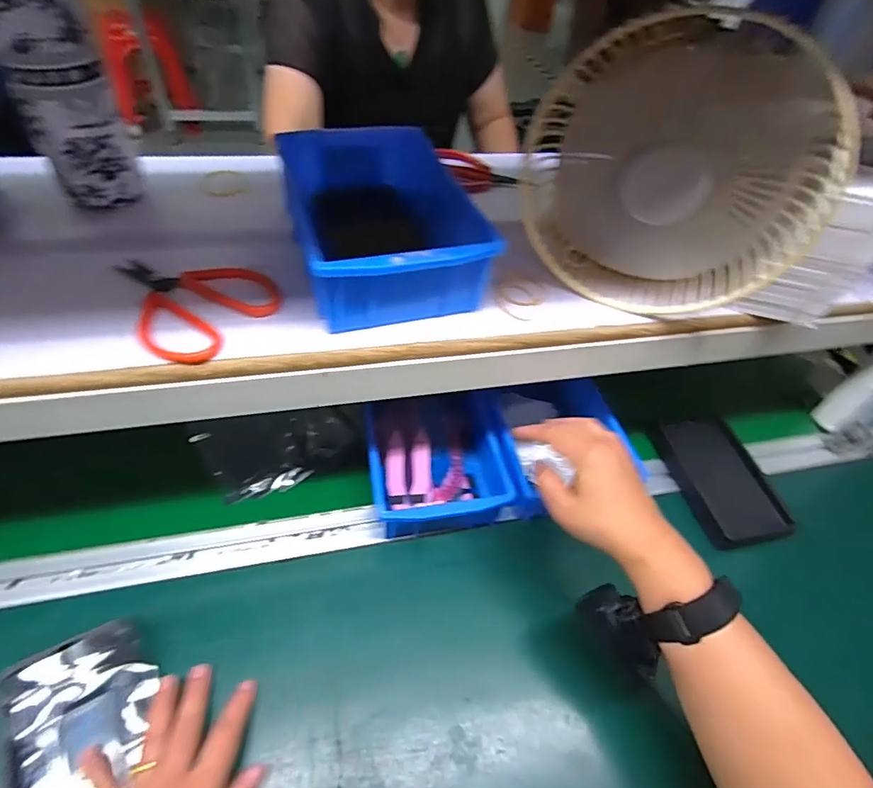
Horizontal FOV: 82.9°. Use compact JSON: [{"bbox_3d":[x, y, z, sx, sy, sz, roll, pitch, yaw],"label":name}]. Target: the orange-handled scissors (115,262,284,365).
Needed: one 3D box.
[{"bbox_3d":[-0.183,-0.070,0.363,0.115,0.013,0.095,29,52,18],"label":"orange-handled scissors"}]

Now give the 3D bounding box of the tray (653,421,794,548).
[{"bbox_3d":[0.328,0.096,0.574,0.096,0.020,0.159,-6,50,-12],"label":"tray"}]

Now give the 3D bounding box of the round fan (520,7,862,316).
[{"bbox_3d":[0.167,-0.152,0.358,0.198,0.177,0.073,24,51,14],"label":"round fan"}]

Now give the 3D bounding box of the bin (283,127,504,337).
[{"bbox_3d":[-0.049,-0.137,0.399,0.124,0.064,0.199,-13,52,-17],"label":"bin"}]

